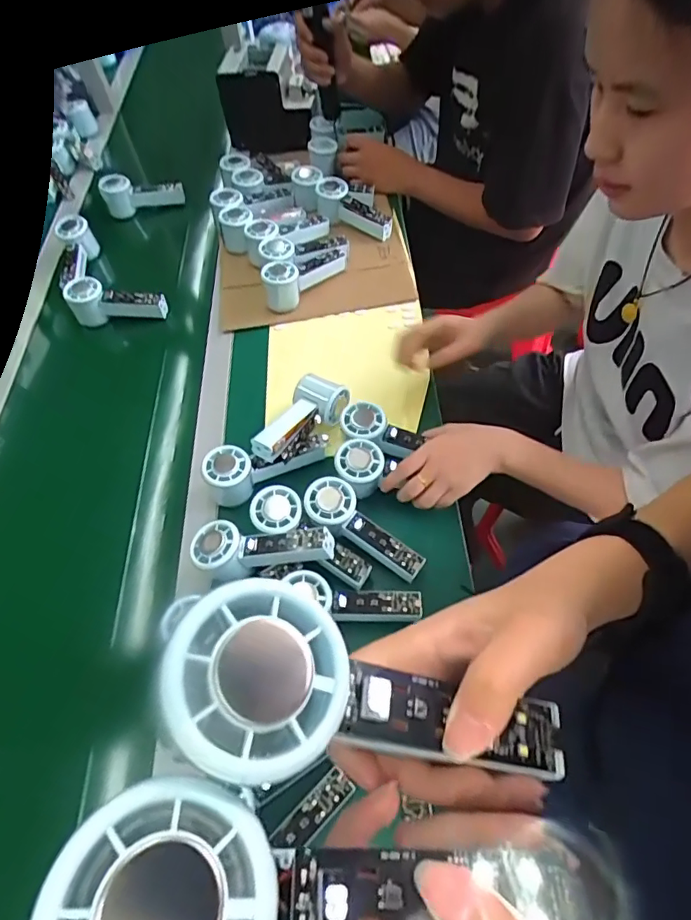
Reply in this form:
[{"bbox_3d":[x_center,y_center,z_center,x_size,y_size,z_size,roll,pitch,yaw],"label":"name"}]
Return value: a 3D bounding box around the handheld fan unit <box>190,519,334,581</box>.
[{"bbox_3d":[-0.091,0.097,0.560,0.157,0.043,0.057,1,57,5],"label":"handheld fan unit"}]

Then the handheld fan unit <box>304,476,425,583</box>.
[{"bbox_3d":[0.019,0.079,0.581,0.151,0.029,0.055,37,66,7],"label":"handheld fan unit"}]

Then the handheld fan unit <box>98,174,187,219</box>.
[{"bbox_3d":[-0.389,-0.517,0.983,0.144,0.062,0.051,-16,58,-6],"label":"handheld fan unit"}]

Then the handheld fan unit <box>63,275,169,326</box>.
[{"bbox_3d":[-0.367,-0.257,0.823,0.150,0.056,0.047,-1,57,3],"label":"handheld fan unit"}]

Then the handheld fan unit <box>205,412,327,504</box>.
[{"bbox_3d":[-0.096,-0.004,0.642,0.158,0.049,0.054,-27,59,-13],"label":"handheld fan unit"}]

